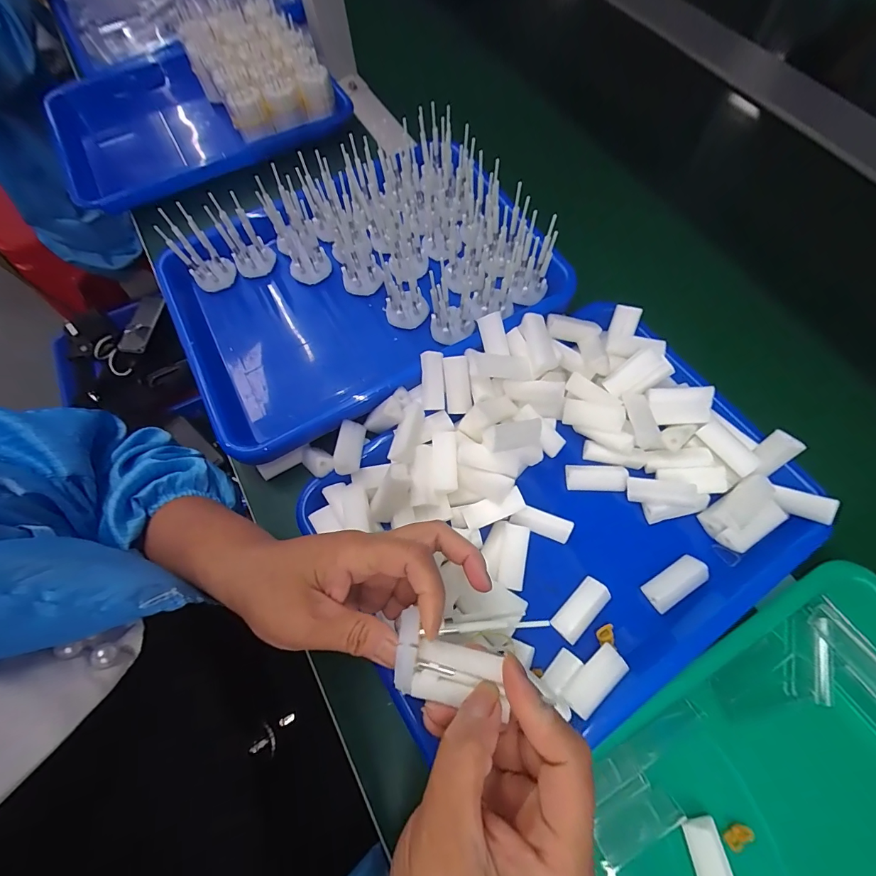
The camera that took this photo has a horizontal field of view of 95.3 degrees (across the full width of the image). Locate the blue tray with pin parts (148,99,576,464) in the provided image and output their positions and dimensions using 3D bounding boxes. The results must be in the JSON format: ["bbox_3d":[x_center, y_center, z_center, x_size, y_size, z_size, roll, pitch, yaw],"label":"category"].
[{"bbox_3d":[-0.073,-0.143,0.366,0.332,0.078,0.239,-26,70,-7],"label":"blue tray with pin parts"}]

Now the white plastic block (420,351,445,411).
[{"bbox_3d":[-0.004,-0.047,0.327,0.018,0.050,0.007,-1,29,2],"label":"white plastic block"}]

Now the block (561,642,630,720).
[{"bbox_3d":[0.103,0.159,0.264,0.047,0.014,0.020,-37,72,-11],"label":"block"}]

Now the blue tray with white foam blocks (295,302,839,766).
[{"bbox_3d":[0.084,0.047,0.304,0.326,0.062,0.262,-27,70,-8],"label":"blue tray with white foam blocks"}]

